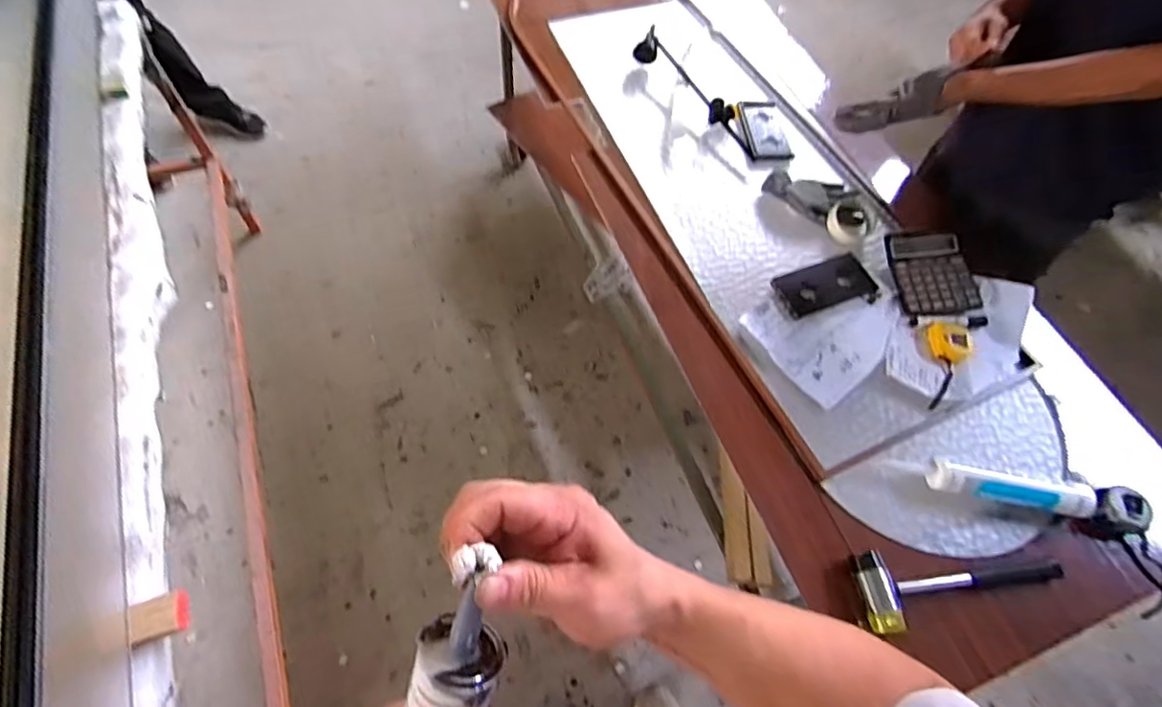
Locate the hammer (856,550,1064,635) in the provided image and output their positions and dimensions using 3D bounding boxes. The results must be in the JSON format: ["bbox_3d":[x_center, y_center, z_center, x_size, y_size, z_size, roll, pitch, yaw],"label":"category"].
[{"bbox_3d":[0.527,0.318,0.782,0.304,0.032,0.100,-2,61,-5],"label":"hammer"}]

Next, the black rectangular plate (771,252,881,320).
[{"bbox_3d":[0.453,-0.121,1.054,0.193,0.016,0.102,-19,64,-14],"label":"black rectangular plate"}]

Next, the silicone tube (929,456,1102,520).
[{"bbox_3d":[0.633,0.196,0.844,0.228,0.057,0.047,10,61,2],"label":"silicone tube"}]

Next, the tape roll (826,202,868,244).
[{"bbox_3d":[0.516,-0.253,1.113,0.081,0.018,0.089,2,61,-3],"label":"tape roll"}]

